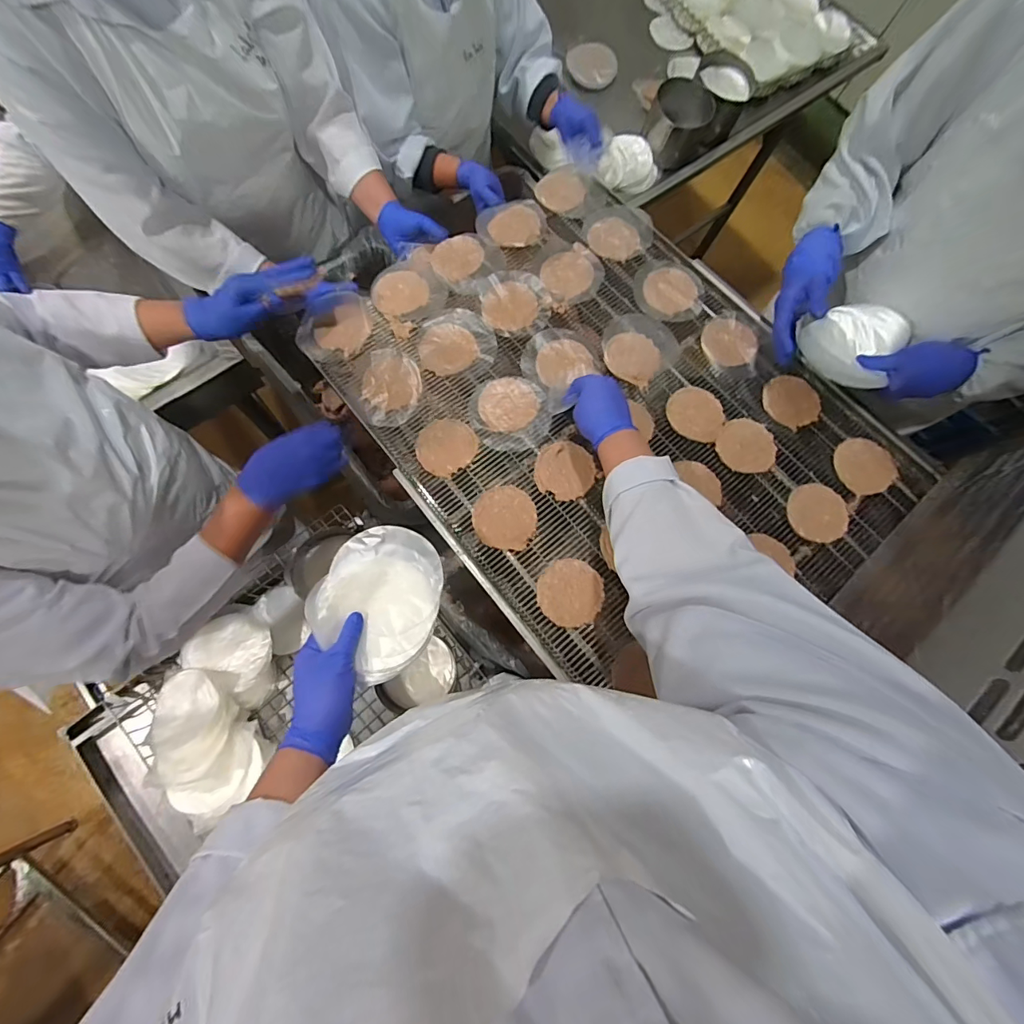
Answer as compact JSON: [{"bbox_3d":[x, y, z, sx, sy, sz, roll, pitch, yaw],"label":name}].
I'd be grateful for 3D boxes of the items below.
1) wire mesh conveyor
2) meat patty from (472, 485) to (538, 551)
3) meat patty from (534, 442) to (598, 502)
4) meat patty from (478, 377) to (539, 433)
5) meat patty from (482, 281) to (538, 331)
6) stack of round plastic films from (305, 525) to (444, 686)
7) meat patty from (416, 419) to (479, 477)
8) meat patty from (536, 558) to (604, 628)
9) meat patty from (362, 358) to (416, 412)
[{"bbox_3d":[0.138,-0.165,0.695,0.617,0.026,0.792,-36,77,-12],"label":"wire mesh conveyor"},{"bbox_3d":[-0.010,0.006,0.631,0.087,0.013,0.090,1,72,-2],"label":"meat patty"},{"bbox_3d":[0.076,-0.060,0.657,0.087,0.008,0.085,1,72,-2],"label":"meat patty"},{"bbox_3d":[-0.006,-0.162,0.685,0.087,0.009,0.086,1,72,-2],"label":"meat patty"},{"bbox_3d":[-0.003,-0.336,0.738,0.083,0.008,0.090,1,72,-2],"label":"meat patty"},{"bbox_3d":[-0.145,0.094,0.501,0.133,0.017,0.154,28,73,7],"label":"stack of round plastic films"},{"bbox_3d":[-0.096,-0.095,0.661,0.086,0.013,0.080,-36,77,-12],"label":"meat patty"},{"bbox_3d":[0.077,0.108,0.604,0.085,0.008,0.087,1,72,-2],"label":"meat patty"},{"bbox_3d":[-0.187,-0.193,0.690,0.077,0.009,0.080,1,72,-2],"label":"meat patty"}]

